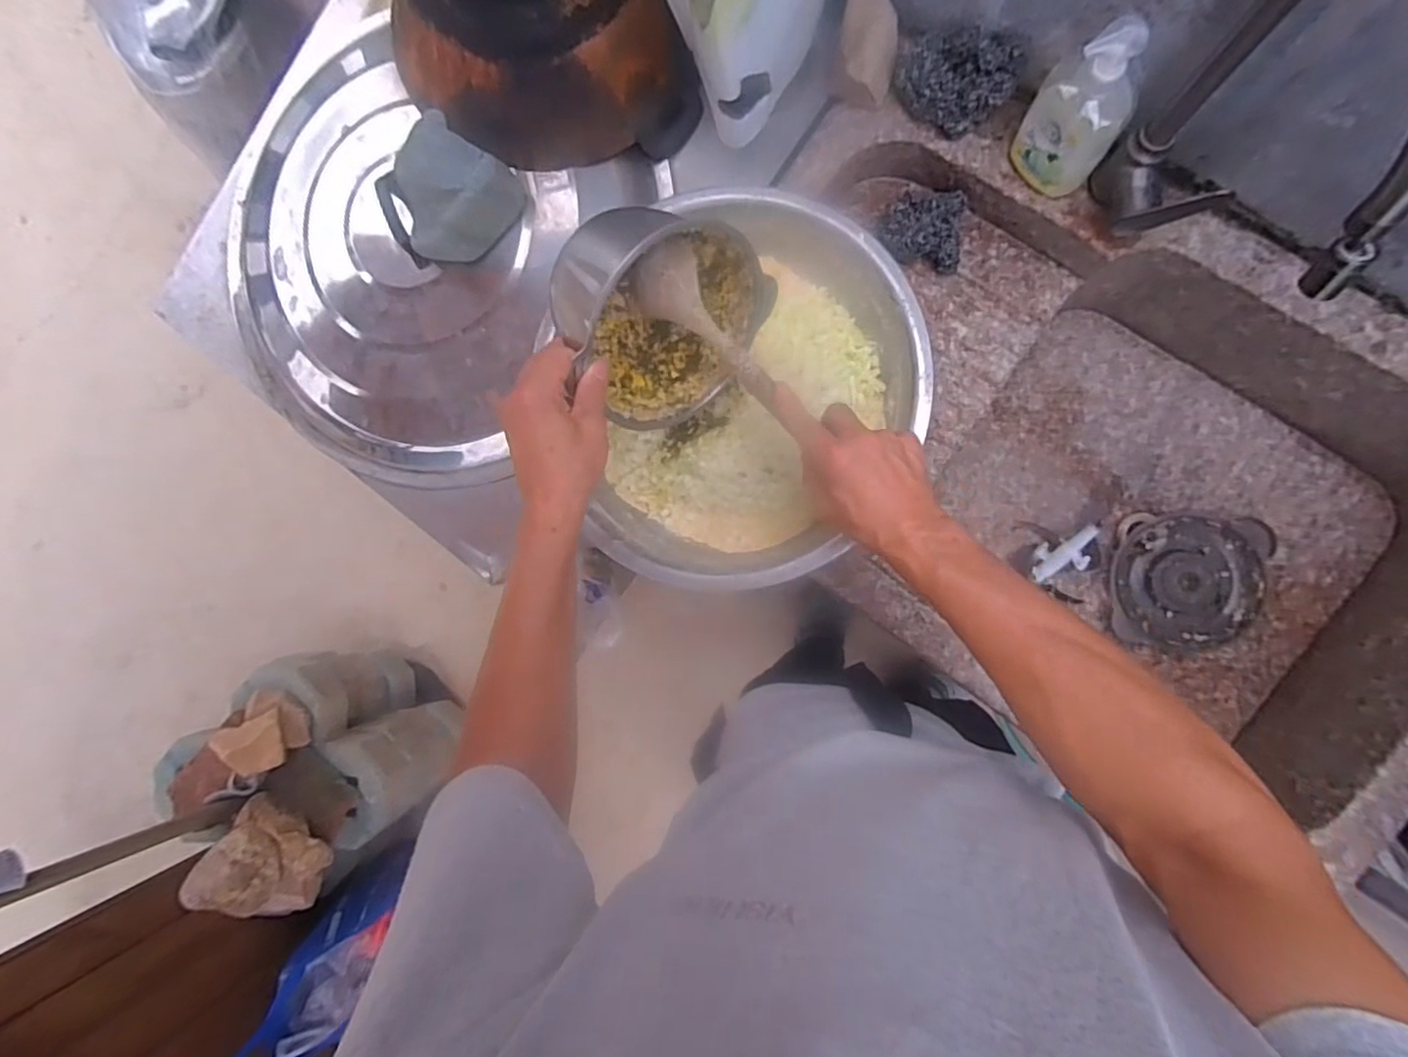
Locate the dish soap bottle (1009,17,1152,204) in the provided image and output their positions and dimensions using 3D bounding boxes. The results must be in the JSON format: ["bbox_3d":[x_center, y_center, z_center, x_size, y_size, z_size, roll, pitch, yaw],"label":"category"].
[{"bbox_3d":[0.344,-0.381,0.570,0.082,0.156,0.056,32,94,7],"label":"dish soap bottle"}]

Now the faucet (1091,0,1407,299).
[{"bbox_3d":[0.432,-0.275,0.474,0.079,0.330,0.225,-14,88,8],"label":"faucet"}]

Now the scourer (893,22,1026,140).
[{"bbox_3d":[0.254,-0.465,0.634,0.124,0.061,0.078,35,95,7],"label":"scourer"}]

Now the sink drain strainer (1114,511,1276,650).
[{"bbox_3d":[0.629,0.070,0.815,0.179,0.025,0.168,5,91,9],"label":"sink drain strainer"}]

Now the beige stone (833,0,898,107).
[{"bbox_3d":[0.171,-0.505,0.657,0.062,0.054,0.109,11,92,8],"label":"beige stone"}]

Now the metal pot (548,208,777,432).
[{"bbox_3d":[-0.040,-0.180,0.517,0.151,0.160,0.172,43,81,-3],"label":"metal pot"}]

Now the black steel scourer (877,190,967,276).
[{"bbox_3d":[0.251,-0.344,0.710,0.091,0.035,0.078,16,92,8],"label":"black steel scourer"}]

